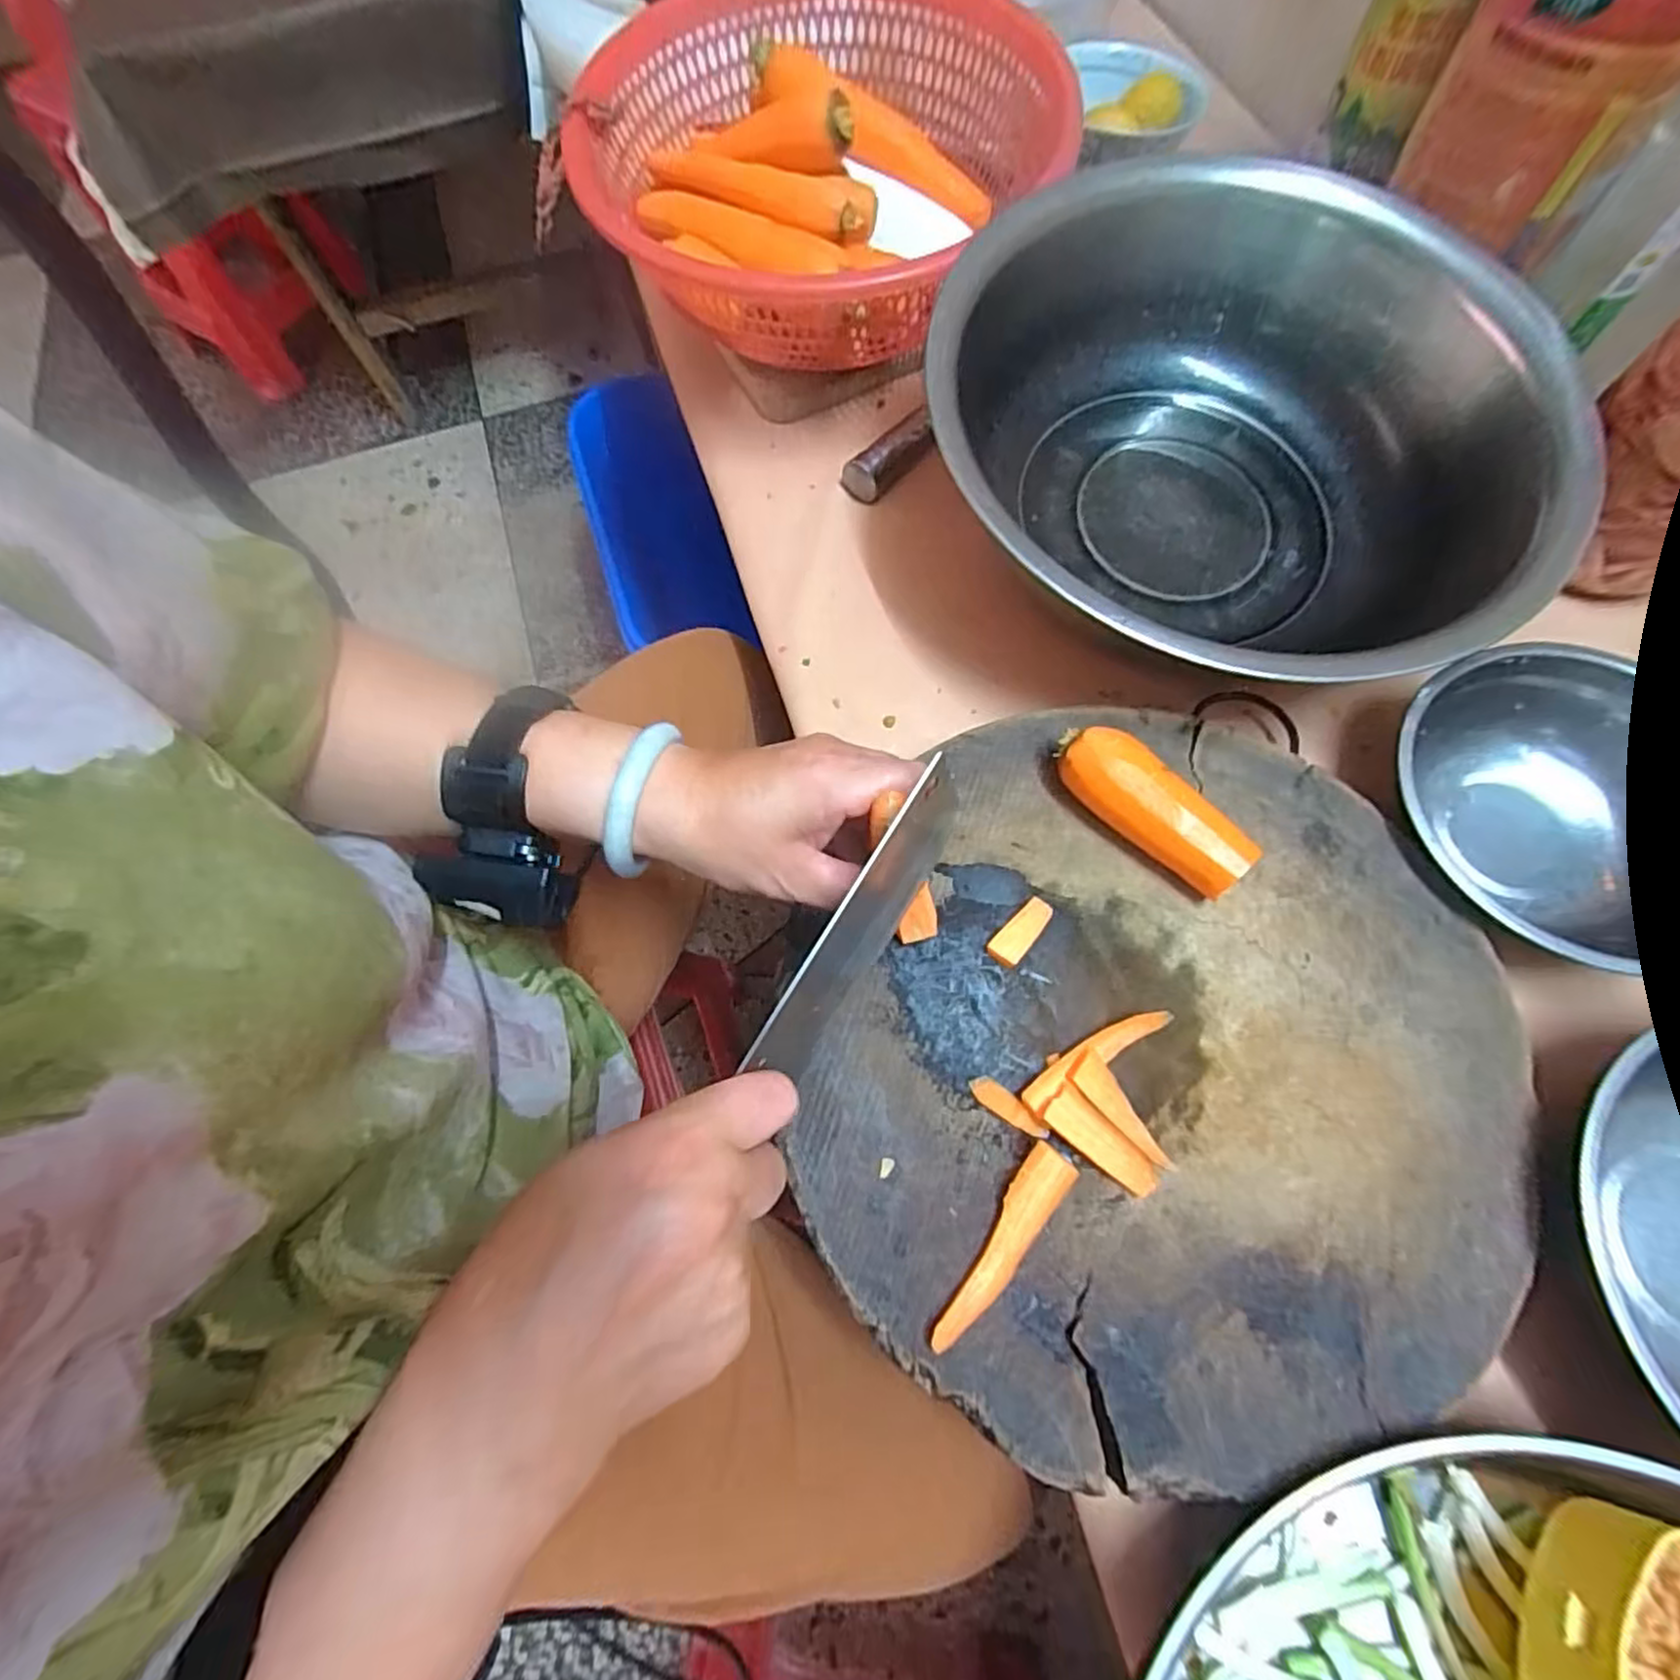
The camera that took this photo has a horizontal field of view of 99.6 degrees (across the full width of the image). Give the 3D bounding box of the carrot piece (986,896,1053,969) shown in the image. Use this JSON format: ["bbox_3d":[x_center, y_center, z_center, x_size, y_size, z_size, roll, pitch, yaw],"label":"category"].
[{"bbox_3d":[0.094,0.048,0.370,0.018,0.008,0.040,38,75,16],"label":"carrot piece"}]

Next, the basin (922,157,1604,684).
[{"bbox_3d":[0.231,-0.237,0.445,0.329,0.128,0.354,-1,69,3],"label":"basin"}]

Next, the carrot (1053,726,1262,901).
[{"bbox_3d":[0.160,-0.016,0.373,0.033,0.040,0.109,-43,72,-13],"label":"carrot"}]

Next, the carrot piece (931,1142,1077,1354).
[{"bbox_3d":[0.071,0.182,0.318,0.022,0.009,0.095,37,75,15],"label":"carrot piece"}]

